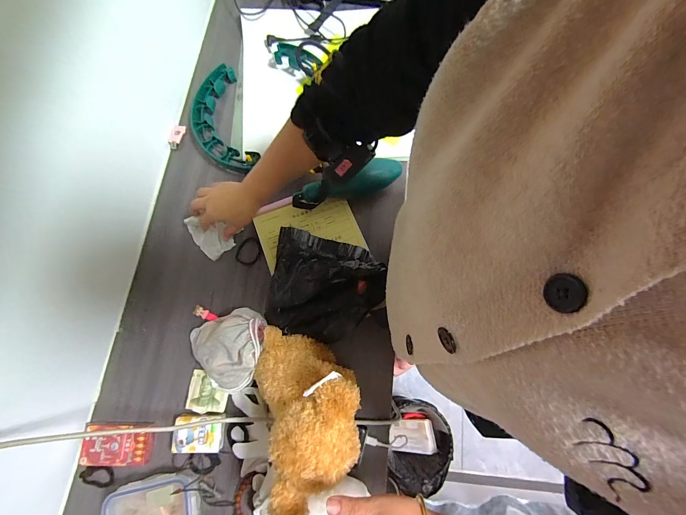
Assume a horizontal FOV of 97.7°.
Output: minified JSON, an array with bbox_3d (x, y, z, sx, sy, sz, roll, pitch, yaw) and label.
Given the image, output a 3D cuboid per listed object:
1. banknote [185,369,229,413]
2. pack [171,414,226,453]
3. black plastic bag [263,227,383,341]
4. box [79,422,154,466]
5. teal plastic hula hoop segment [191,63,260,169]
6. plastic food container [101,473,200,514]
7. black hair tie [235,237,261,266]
[{"bbox_3d":[-0.233,0.231,0.518,0.068,0.006,0.064,5,63,-1],"label":"banknote"},{"bbox_3d":[-0.236,0.289,0.497,0.077,0.032,0.056,3,76,0],"label":"pack"},{"bbox_3d":[-0.031,0.051,0.539,0.197,0.064,0.182,12,76,2],"label":"black plastic bag"},{"bbox_3d":[-0.371,0.306,0.495,0.112,0.024,0.058,1,76,-1],"label":"box"},{"bbox_3d":[-0.266,-0.295,0.633,0.122,0.053,0.279,-19,77,-6],"label":"teal plastic hula hoop segment"},{"bbox_3d":[-0.284,0.389,0.460,0.136,0.060,0.100,-10,76,-4],"label":"plastic food container"},{"bbox_3d":[-0.183,-0.011,0.582,0.045,0.006,0.056,32,77,7],"label":"black hair tie"}]

